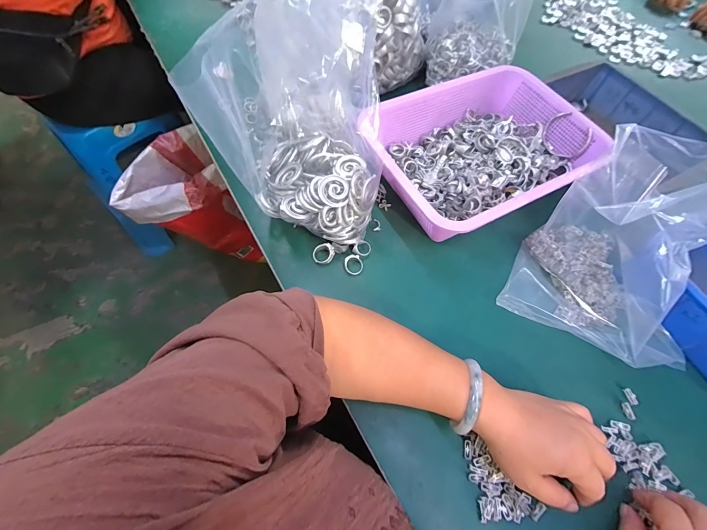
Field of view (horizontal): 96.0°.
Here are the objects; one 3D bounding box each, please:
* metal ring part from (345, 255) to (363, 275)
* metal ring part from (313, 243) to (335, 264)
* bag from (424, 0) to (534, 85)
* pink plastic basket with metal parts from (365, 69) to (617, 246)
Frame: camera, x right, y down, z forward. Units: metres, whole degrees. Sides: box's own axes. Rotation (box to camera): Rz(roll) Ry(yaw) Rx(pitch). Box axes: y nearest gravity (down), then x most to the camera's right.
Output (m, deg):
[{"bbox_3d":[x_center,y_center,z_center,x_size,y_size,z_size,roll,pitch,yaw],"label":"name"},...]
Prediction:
[{"bbox_3d":[0.001,0.000,0.406,0.023,0.011,0.024,1,63,-3],"label":"metal ring part"},{"bbox_3d":[-0.038,-0.014,0.407,0.028,0.007,0.026,0,88,8],"label":"metal ring part"},{"bbox_3d":[0.195,-0.374,0.499,0.138,0.177,0.112,19,64,6],"label":"bag"},{"bbox_3d":[0.174,-0.160,0.448,0.311,0.072,0.220,-29,68,-17],"label":"pink plastic basket with metal parts"}]

